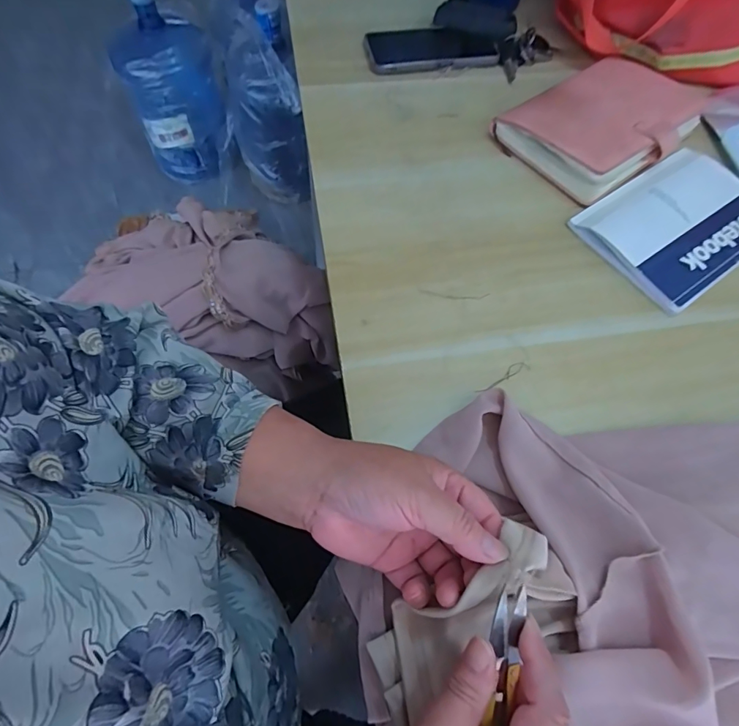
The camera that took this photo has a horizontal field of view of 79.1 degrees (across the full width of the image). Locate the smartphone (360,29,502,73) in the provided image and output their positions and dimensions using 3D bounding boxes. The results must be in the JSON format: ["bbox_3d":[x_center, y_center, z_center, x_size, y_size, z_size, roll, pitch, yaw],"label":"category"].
[{"bbox_3d":[0.078,-0.405,0.577,0.165,0.014,0.077,-10,64,-7],"label":"smartphone"}]

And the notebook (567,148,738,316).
[{"bbox_3d":[0.324,-0.148,0.462,0.197,0.015,0.136,-32,70,-16],"label":"notebook"}]

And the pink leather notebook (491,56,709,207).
[{"bbox_3d":[0.272,-0.279,0.509,0.226,0.036,0.147,-31,69,-16],"label":"pink leather notebook"}]

